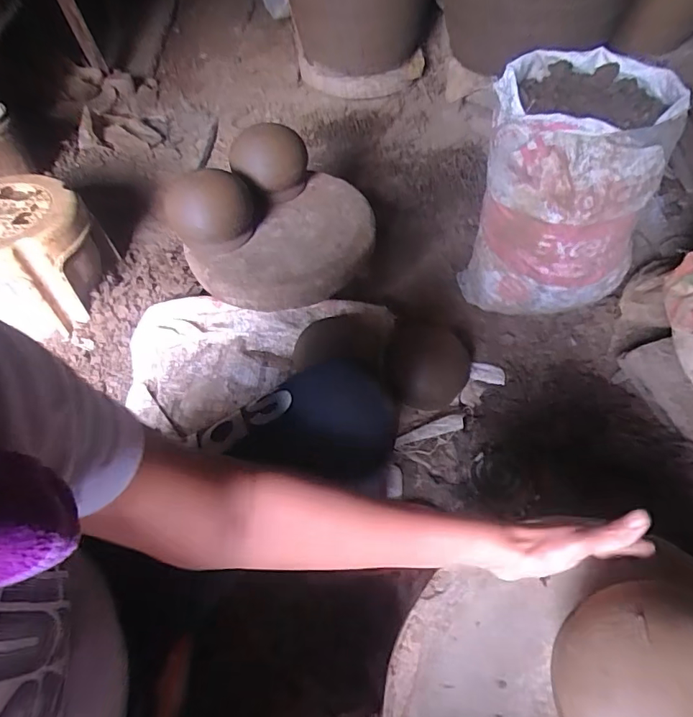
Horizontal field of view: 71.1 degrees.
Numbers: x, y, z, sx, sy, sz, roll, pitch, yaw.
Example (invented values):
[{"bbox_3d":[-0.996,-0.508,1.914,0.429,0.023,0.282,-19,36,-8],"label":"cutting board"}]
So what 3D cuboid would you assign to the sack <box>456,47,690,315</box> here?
[{"bbox_3d":[0.404,-0.310,0.939,0.286,0.409,0.298,9,57,7],"label":"sack"}]

